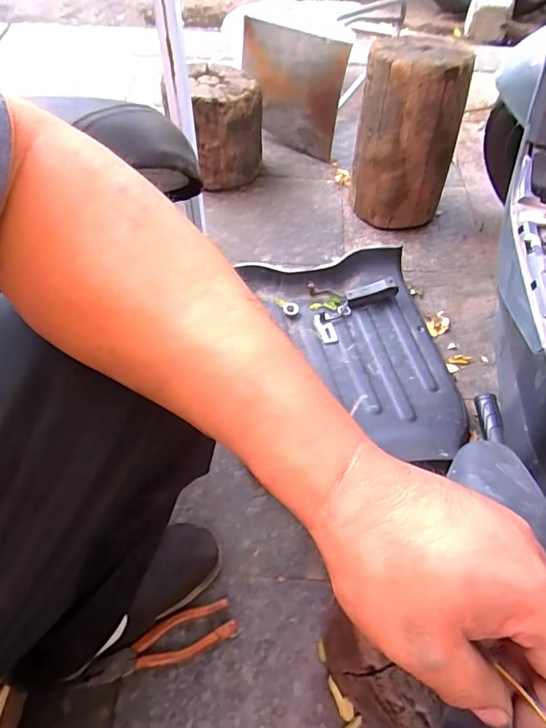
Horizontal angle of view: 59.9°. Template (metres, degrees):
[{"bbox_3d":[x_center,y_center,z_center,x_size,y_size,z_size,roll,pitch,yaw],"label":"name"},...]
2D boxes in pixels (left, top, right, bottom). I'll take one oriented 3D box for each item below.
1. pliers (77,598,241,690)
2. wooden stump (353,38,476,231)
[{"bbox_3d":[-0.138,0.346,0.579,0.185,0.016,0.050,-19,60,-15],"label":"pliers"},{"bbox_3d":[0.275,-0.465,0.988,0.201,0.318,0.196,14,58,6],"label":"wooden stump"}]

